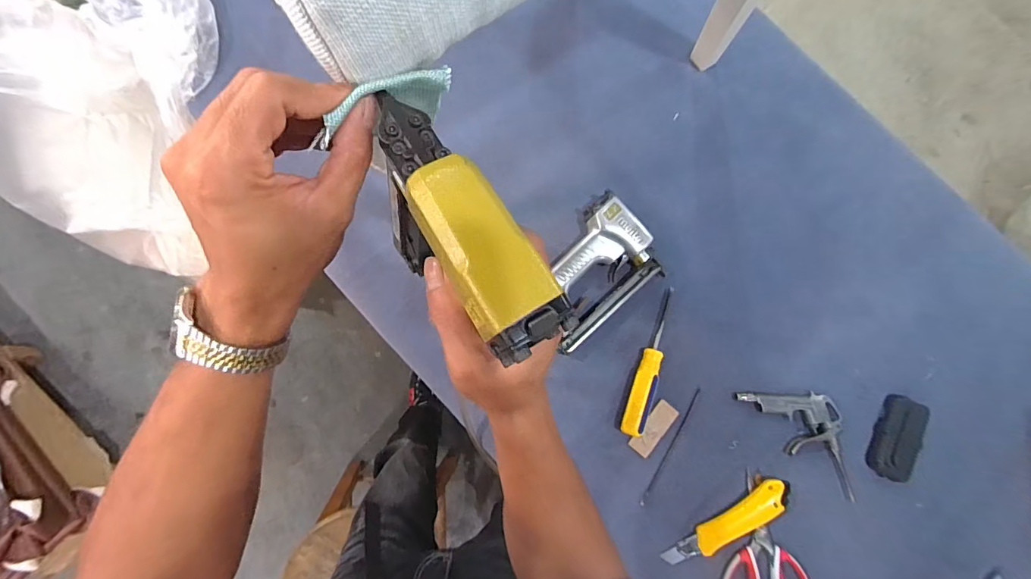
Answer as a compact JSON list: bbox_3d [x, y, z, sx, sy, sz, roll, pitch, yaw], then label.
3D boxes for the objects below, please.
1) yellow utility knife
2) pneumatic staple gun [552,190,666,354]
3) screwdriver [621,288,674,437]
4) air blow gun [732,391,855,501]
[{"bbox_3d":[0.271,0.300,0.563,0.177,0.028,0.041,-34,87,-9],"label":"yellow utility knife"},{"bbox_3d":[0.101,-0.028,0.605,0.176,0.054,0.137,-37,87,-9],"label":"pneumatic staple gun"},{"bbox_3d":[0.186,0.096,0.588,0.036,0.024,0.196,23,81,-2],"label":"screwdriver"},{"bbox_3d":[0.384,0.179,0.591,0.182,0.021,0.090,36,80,0],"label":"air blow gun"}]

